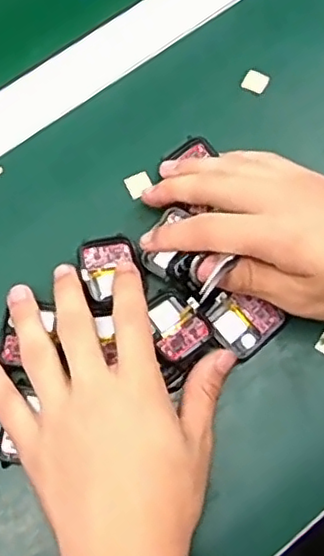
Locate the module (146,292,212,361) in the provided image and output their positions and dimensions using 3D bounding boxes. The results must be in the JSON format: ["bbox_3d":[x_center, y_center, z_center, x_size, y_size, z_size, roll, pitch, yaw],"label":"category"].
[{"bbox_3d":[0.007,0.027,0.367,0.031,0.015,0.041,-33,73,-11],"label":"module"}]

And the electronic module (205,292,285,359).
[{"bbox_3d":[0.049,0.024,0.374,0.035,0.008,0.037,-40,74,-13],"label":"electronic module"}]

